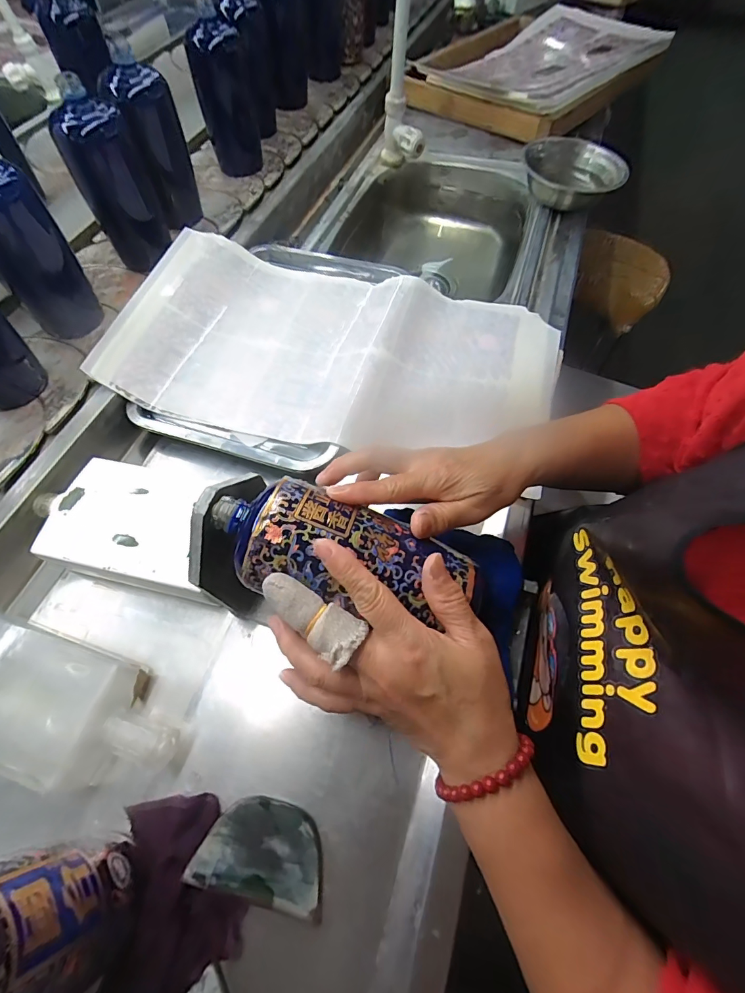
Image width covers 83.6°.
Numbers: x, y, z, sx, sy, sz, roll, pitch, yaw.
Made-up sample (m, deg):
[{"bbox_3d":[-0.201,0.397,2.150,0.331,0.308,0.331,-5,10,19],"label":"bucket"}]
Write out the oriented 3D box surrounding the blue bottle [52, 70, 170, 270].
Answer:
[{"bbox_3d":[-0.329,-0.397,0.534,0.084,0.169,0.078,-25,65,-14],"label":"blue bottle"}]

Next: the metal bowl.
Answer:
[{"bbox_3d":[0.325,-0.523,0.681,0.157,0.051,0.160,33,65,15],"label":"metal bowl"}]

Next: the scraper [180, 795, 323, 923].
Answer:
[{"bbox_3d":[-0.074,0.246,0.290,0.088,0.018,0.054,14,62,6],"label":"scraper"}]

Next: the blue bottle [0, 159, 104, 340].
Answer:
[{"bbox_3d":[-0.385,-0.276,0.462,0.052,0.192,0.083,41,68,20],"label":"blue bottle"}]

